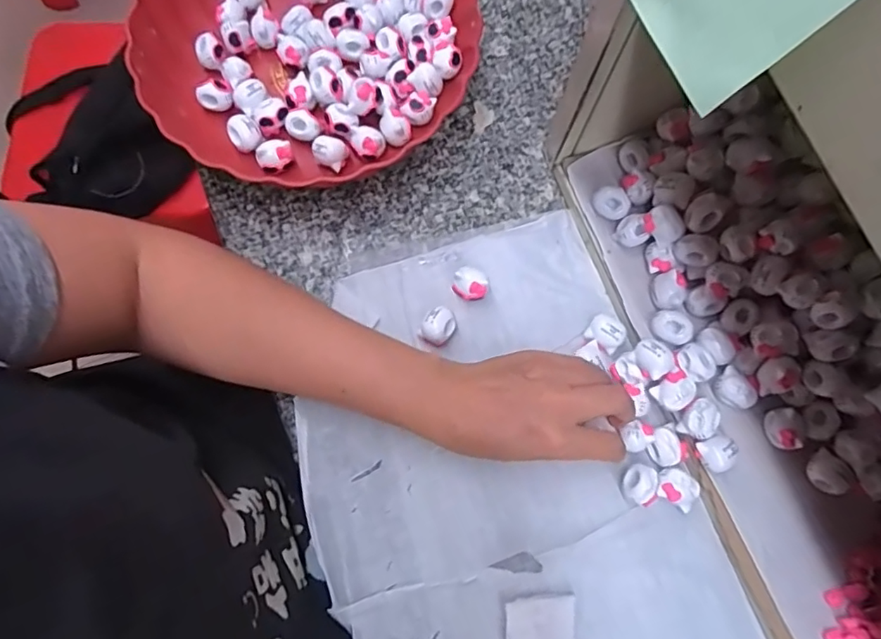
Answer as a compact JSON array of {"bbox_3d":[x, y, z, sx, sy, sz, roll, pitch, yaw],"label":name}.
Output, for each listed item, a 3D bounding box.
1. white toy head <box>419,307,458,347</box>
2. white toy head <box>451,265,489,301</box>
[{"bbox_3d":[-0.001,0.006,0.369,0.022,0.017,0.024,0,77,-1],"label":"white toy head"},{"bbox_3d":[0.021,-0.024,0.376,0.023,0.019,0.020,16,77,3],"label":"white toy head"}]

